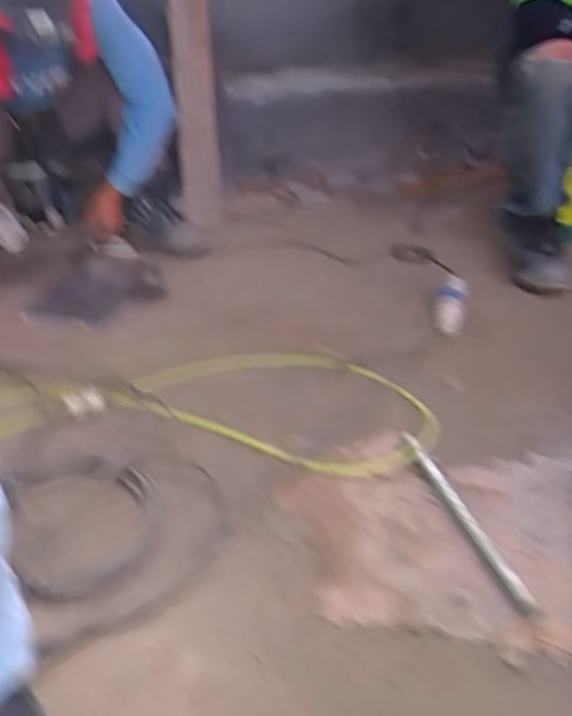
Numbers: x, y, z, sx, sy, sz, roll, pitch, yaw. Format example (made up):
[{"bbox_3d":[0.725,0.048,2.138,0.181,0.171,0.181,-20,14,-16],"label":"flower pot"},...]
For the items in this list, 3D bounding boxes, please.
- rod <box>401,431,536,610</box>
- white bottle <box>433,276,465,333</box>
[{"bbox_3d":[0.240,0.207,0.874,0.020,0.014,0.333,-10,35,-13],"label":"rod"},{"bbox_3d":[0.347,-0.111,1.341,0.060,0.046,0.197,6,35,11],"label":"white bottle"}]

